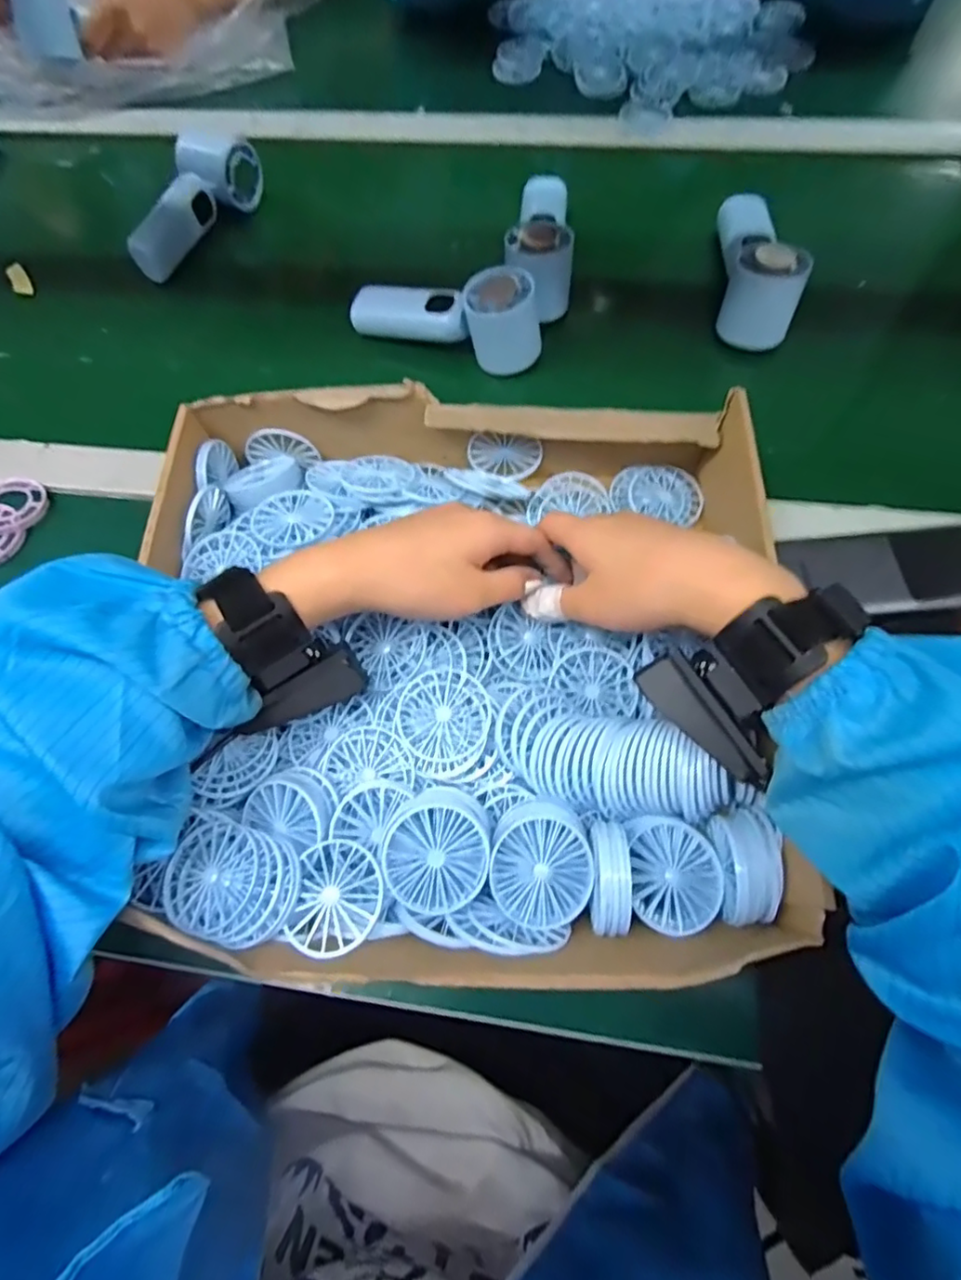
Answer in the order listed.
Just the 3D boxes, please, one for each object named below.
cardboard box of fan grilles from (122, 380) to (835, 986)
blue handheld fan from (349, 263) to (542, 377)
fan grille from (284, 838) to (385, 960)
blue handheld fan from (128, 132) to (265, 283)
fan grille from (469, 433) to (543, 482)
[{"bbox_3d":[-0.003,0.006,0.339,0.353,0.064,0.330,-3,69,2],"label":"cardboard box of fan grilles"},{"bbox_3d":[-0.027,-0.265,0.469,0.152,0.056,0.047,19,71,10],"label":"blue handheld fan"},{"bbox_3d":[-0.067,0.121,0.276,0.042,0.008,0.049,5,69,5],"label":"fan grille"},{"bbox_3d":[-0.273,-0.402,0.549,0.048,0.055,0.165,26,73,12],"label":"blue handheld fan"},{"bbox_3d":[0.018,-0.127,0.411,0.049,0.038,0.010,4,69,5],"label":"fan grille"}]

